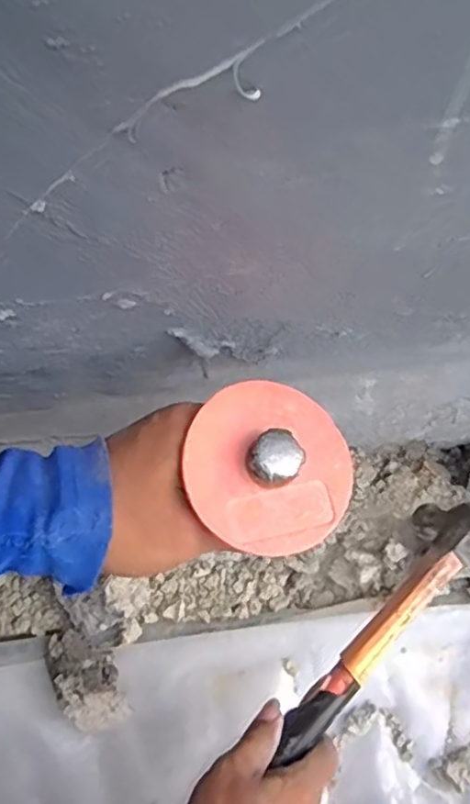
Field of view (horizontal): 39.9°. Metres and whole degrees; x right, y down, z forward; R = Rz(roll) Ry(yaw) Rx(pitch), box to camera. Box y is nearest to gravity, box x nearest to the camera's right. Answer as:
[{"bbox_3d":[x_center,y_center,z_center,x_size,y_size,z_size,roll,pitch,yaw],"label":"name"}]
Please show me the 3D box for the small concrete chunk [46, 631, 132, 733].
[{"bbox_3d":[-0.121,0.227,0.528,0.045,0.036,0.083,-24,73,-8],"label":"small concrete chunk"}]

